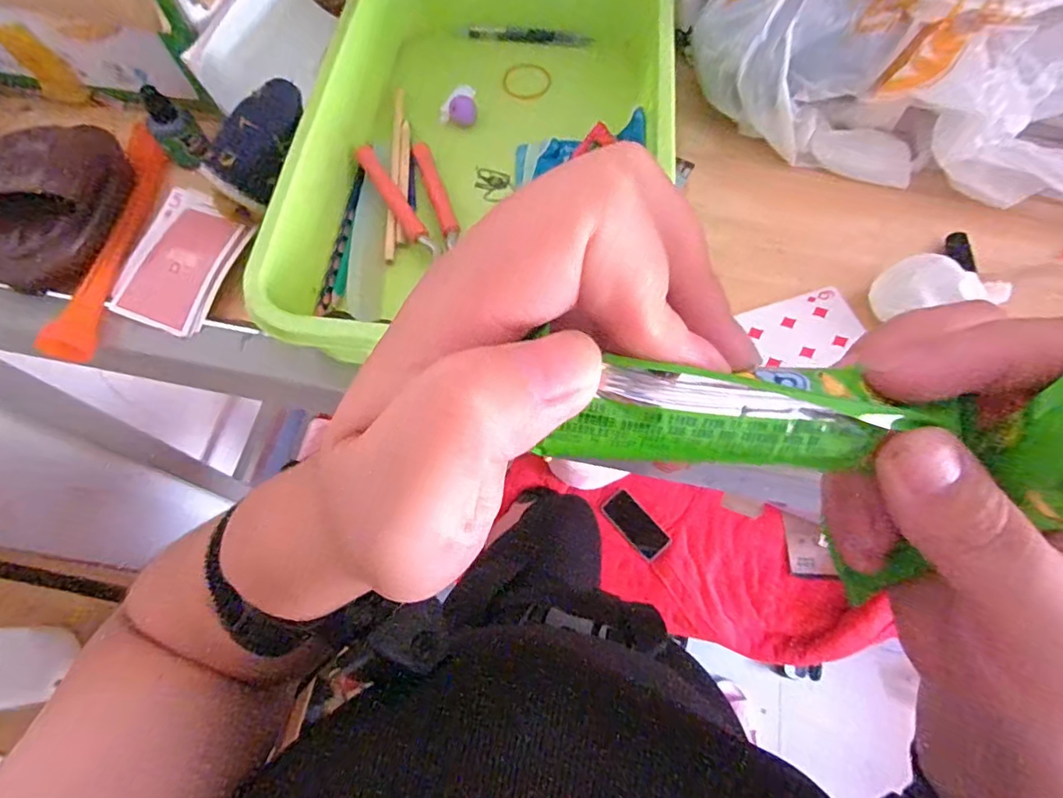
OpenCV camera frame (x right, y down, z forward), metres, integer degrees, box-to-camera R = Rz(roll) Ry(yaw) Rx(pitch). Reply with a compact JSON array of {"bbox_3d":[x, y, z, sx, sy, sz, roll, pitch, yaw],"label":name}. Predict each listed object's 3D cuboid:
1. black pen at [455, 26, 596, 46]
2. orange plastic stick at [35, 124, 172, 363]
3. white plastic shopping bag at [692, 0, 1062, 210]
[{"bbox_3d":[-0.005,-0.322,0.480,0.115,0.010,0.016,5,67,3],"label":"black pen"},{"bbox_3d":[-0.300,-0.121,0.396,0.033,0.025,0.204,-2,67,0],"label":"orange plastic stick"},{"bbox_3d":[0.306,-0.230,0.385,0.366,0.123,0.148,10,67,4],"label":"white plastic shopping bag"}]

